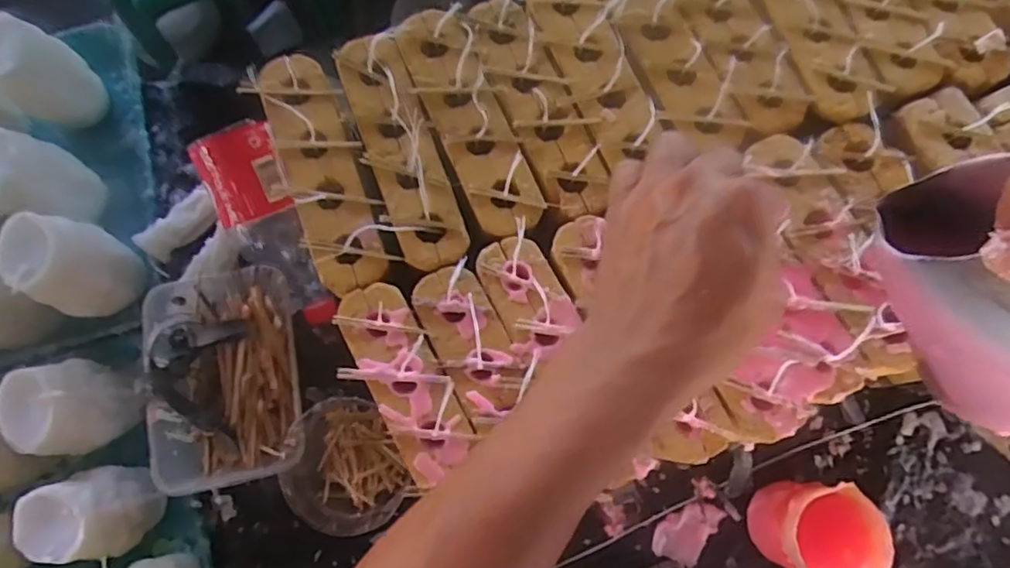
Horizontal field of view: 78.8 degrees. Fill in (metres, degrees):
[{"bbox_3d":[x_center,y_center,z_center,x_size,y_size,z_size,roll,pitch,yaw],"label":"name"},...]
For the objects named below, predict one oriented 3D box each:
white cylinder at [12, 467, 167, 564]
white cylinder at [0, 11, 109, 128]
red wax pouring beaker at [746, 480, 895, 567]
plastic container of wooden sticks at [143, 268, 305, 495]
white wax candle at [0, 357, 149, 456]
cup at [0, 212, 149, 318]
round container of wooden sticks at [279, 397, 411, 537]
[{"bbox_3d":[-0.359,0.197,0.539,0.072,0.094,0.069,5,78,2],"label":"white cylinder"},{"bbox_3d":[-0.429,-0.191,0.575,0.071,0.118,0.072,39,81,8],"label":"white cylinder"},{"bbox_3d":[0.247,0.196,0.494,0.079,0.083,0.074,26,80,6],"label":"red wax pouring beaker"},{"bbox_3d":[-0.230,0.076,0.516,0.119,0.055,0.174,-8,78,-1],"label":"plastic container of wooden sticks"},{"bbox_3d":[-0.389,0.109,0.558,0.059,0.111,0.073,28,80,6],"label":"white wax candle"},{"bbox_3d":[-0.391,-0.016,0.560,0.074,0.095,0.069,0,78,1],"label":"cup"},{"bbox_3d":[-0.129,0.153,0.513,0.097,0.040,0.102,0,78,1],"label":"round container of wooden sticks"}]

